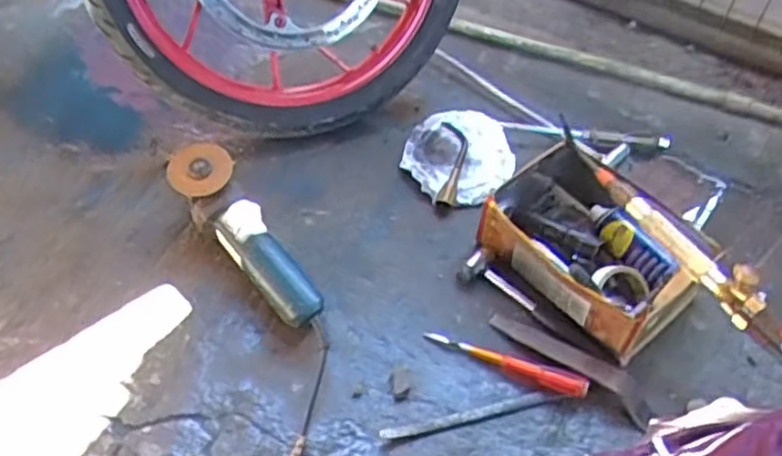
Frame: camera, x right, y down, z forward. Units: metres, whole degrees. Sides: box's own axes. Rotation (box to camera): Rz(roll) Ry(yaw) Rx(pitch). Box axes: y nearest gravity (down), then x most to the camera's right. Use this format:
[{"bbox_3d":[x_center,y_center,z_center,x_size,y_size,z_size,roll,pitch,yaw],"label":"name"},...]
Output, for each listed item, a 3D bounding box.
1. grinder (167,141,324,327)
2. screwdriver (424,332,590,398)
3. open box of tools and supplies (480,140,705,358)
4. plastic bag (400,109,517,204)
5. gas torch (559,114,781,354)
[{"bbox_3d":[-0.179,0.013,0.908,0.077,0.069,0.285,-32,72,-25],"label":"grinder"},{"bbox_3d":[0.136,0.158,0.855,0.194,0.019,0.023,19,52,13],"label":"screwdriver"},{"bbox_3d":[0.255,0.021,0.927,0.187,0.093,0.256,-36,60,-27],"label":"open box of tools and supplies"},{"bbox_3d":[0.101,-0.109,1.066,0.158,0.045,0.162,12,51,8],"label":"plastic bag"},{"bbox_3d":[0.335,-0.007,0.863,0.042,0.069,0.390,-21,55,-20],"label":"gas torch"}]

